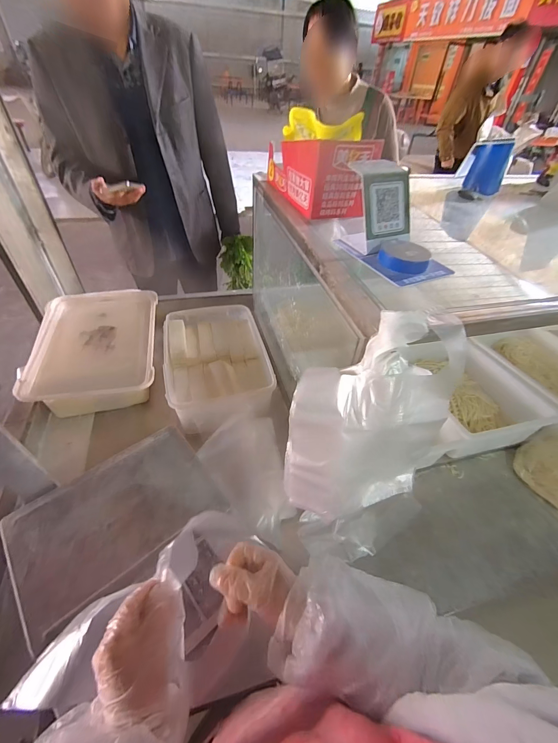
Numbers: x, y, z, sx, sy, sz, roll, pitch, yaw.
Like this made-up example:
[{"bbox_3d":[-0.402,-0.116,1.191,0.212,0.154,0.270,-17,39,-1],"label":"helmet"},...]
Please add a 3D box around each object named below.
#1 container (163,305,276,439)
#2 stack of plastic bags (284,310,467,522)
[{"bbox_3d":[-0.168,-0.024,0.844,0.251,0.112,0.412,-8,47,-12],"label":"container"},{"bbox_3d":[0.129,0.067,0.424,0.234,0.307,0.111,-9,47,-14],"label":"stack of plastic bags"}]

